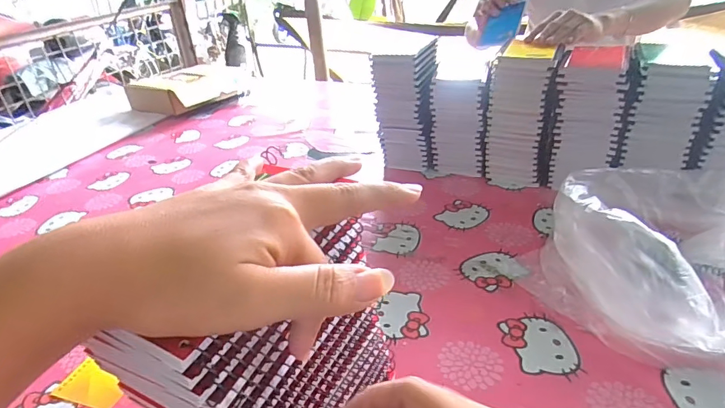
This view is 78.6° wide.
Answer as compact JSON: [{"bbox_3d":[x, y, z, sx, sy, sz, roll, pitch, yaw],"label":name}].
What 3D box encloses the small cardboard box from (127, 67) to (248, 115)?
[{"bbox_3d":[-0.512,-0.343,1.317,0.225,0.069,0.275,15,37,29],"label":"small cardboard box"}]

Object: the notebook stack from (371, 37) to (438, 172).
[{"bbox_3d":[0.084,-0.180,0.845,0.115,0.217,0.090,1,32,11],"label":"notebook stack"}]

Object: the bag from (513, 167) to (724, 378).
[{"bbox_3d":[0.366,0.065,0.495,0.307,0.121,0.237,-8,32,-4],"label":"bag"}]

